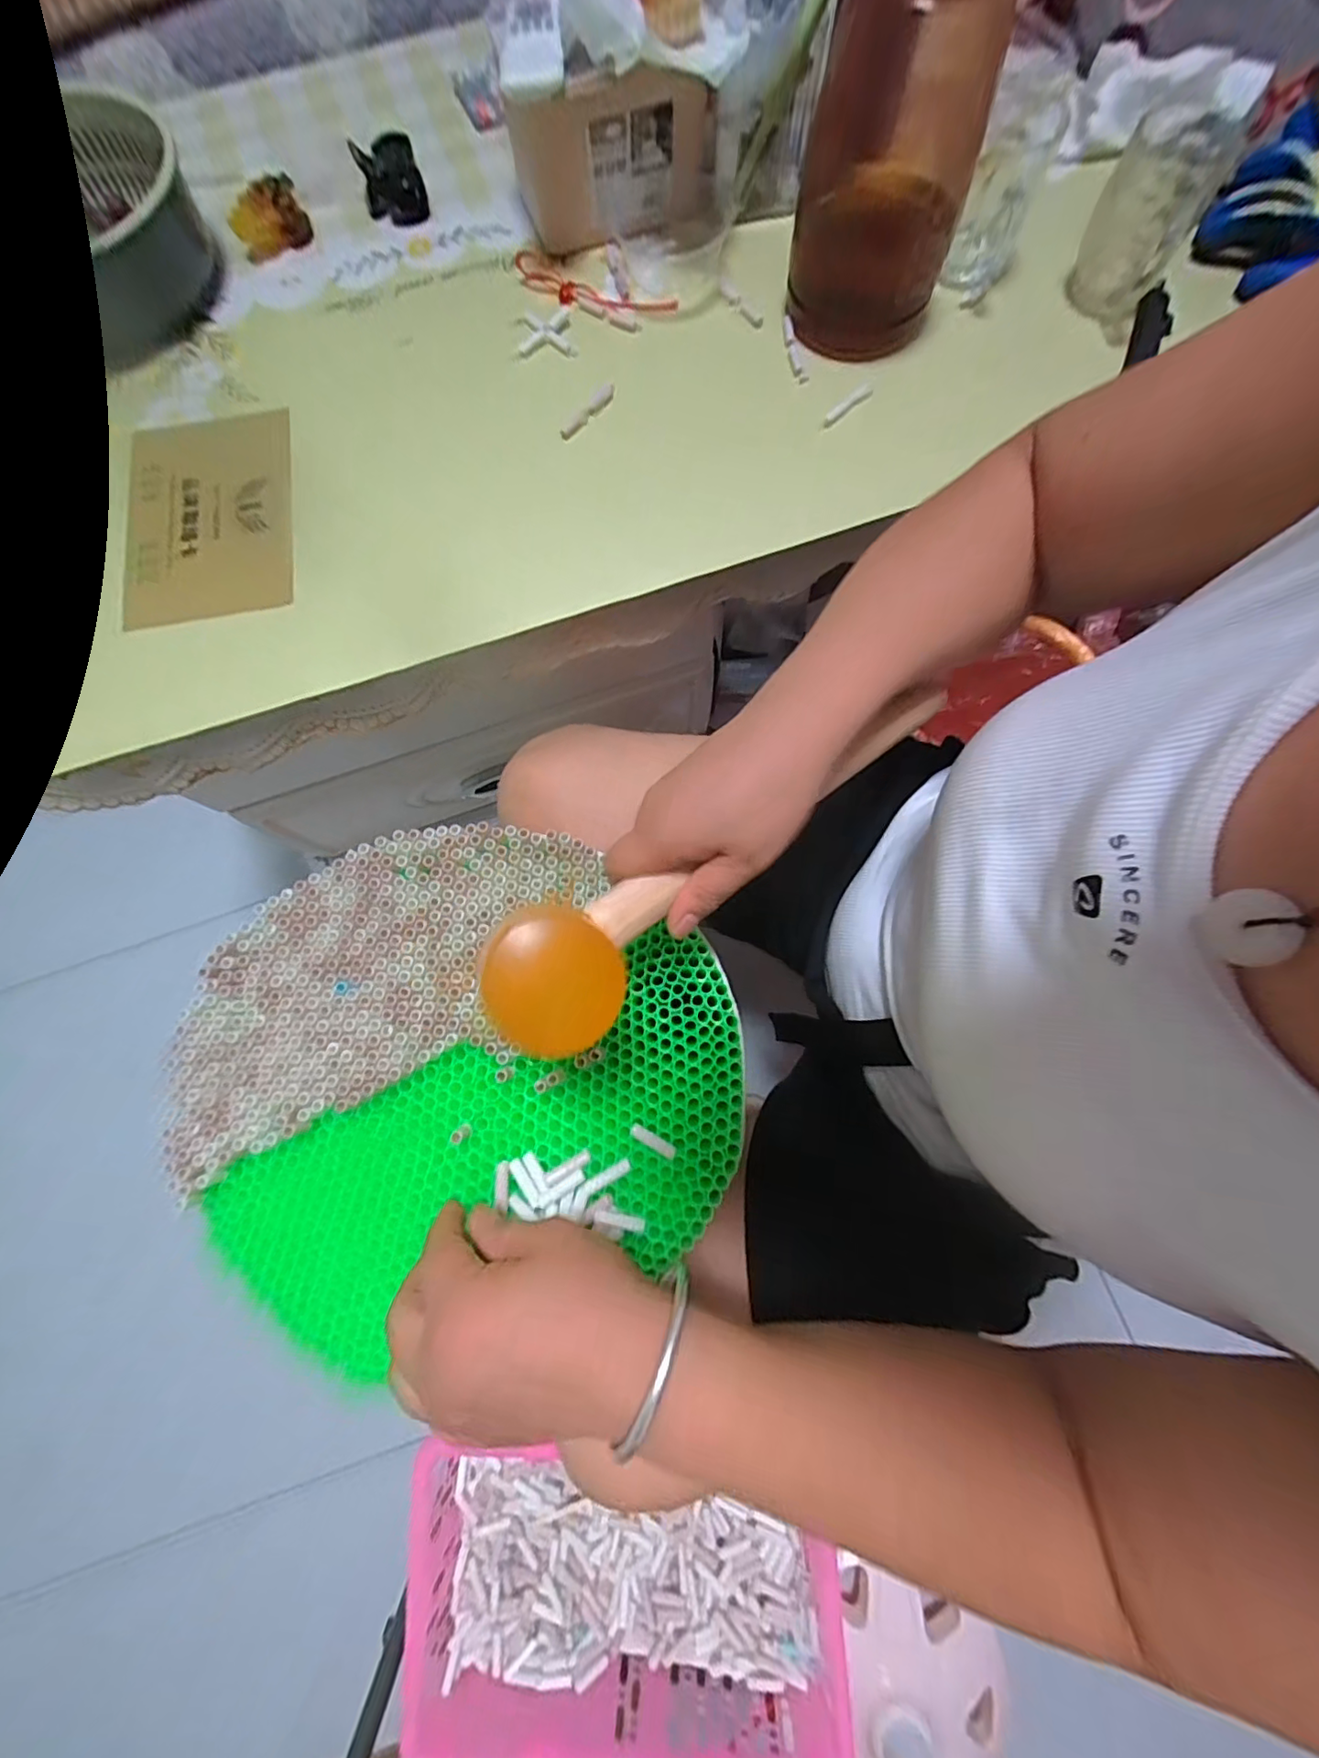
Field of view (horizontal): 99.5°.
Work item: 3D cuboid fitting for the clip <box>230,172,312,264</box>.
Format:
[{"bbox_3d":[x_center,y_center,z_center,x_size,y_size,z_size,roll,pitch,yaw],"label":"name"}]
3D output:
[{"bbox_3d":[-0.378,-0.638,0.538,0.070,0.037,0.025,-31,77,-6],"label":"clip"}]

